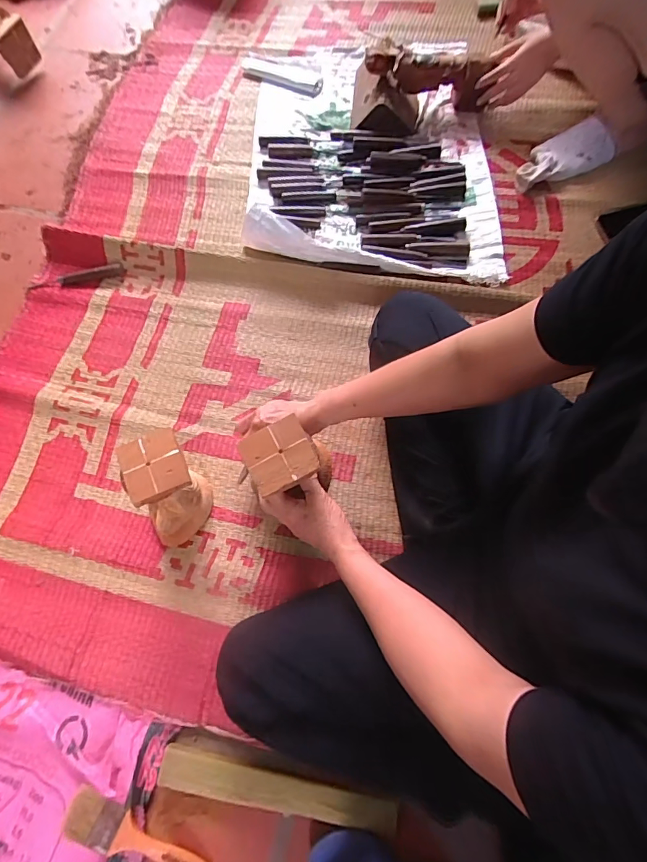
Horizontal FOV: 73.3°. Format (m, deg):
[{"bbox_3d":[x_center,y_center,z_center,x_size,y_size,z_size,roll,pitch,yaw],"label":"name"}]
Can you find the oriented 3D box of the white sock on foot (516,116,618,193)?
[{"bbox_3d":[0.449,-0.522,0.833,0.181,0.055,0.087,-19,70,-4],"label":"white sock on foot"}]

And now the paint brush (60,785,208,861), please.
[{"bbox_3d":[-0.213,0.476,0.504,0.180,0.010,0.045,26,43,0],"label":"paint brush"}]

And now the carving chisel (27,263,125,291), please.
[{"bbox_3d":[-0.469,-0.288,0.826,0.177,0.012,0.030,-14,70,-5],"label":"carving chisel"}]

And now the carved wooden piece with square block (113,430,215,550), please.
[{"bbox_3d":[-0.208,0.079,0.583,0.096,0.168,0.103,-30,71,-8],"label":"carved wooden piece with square block"}]

